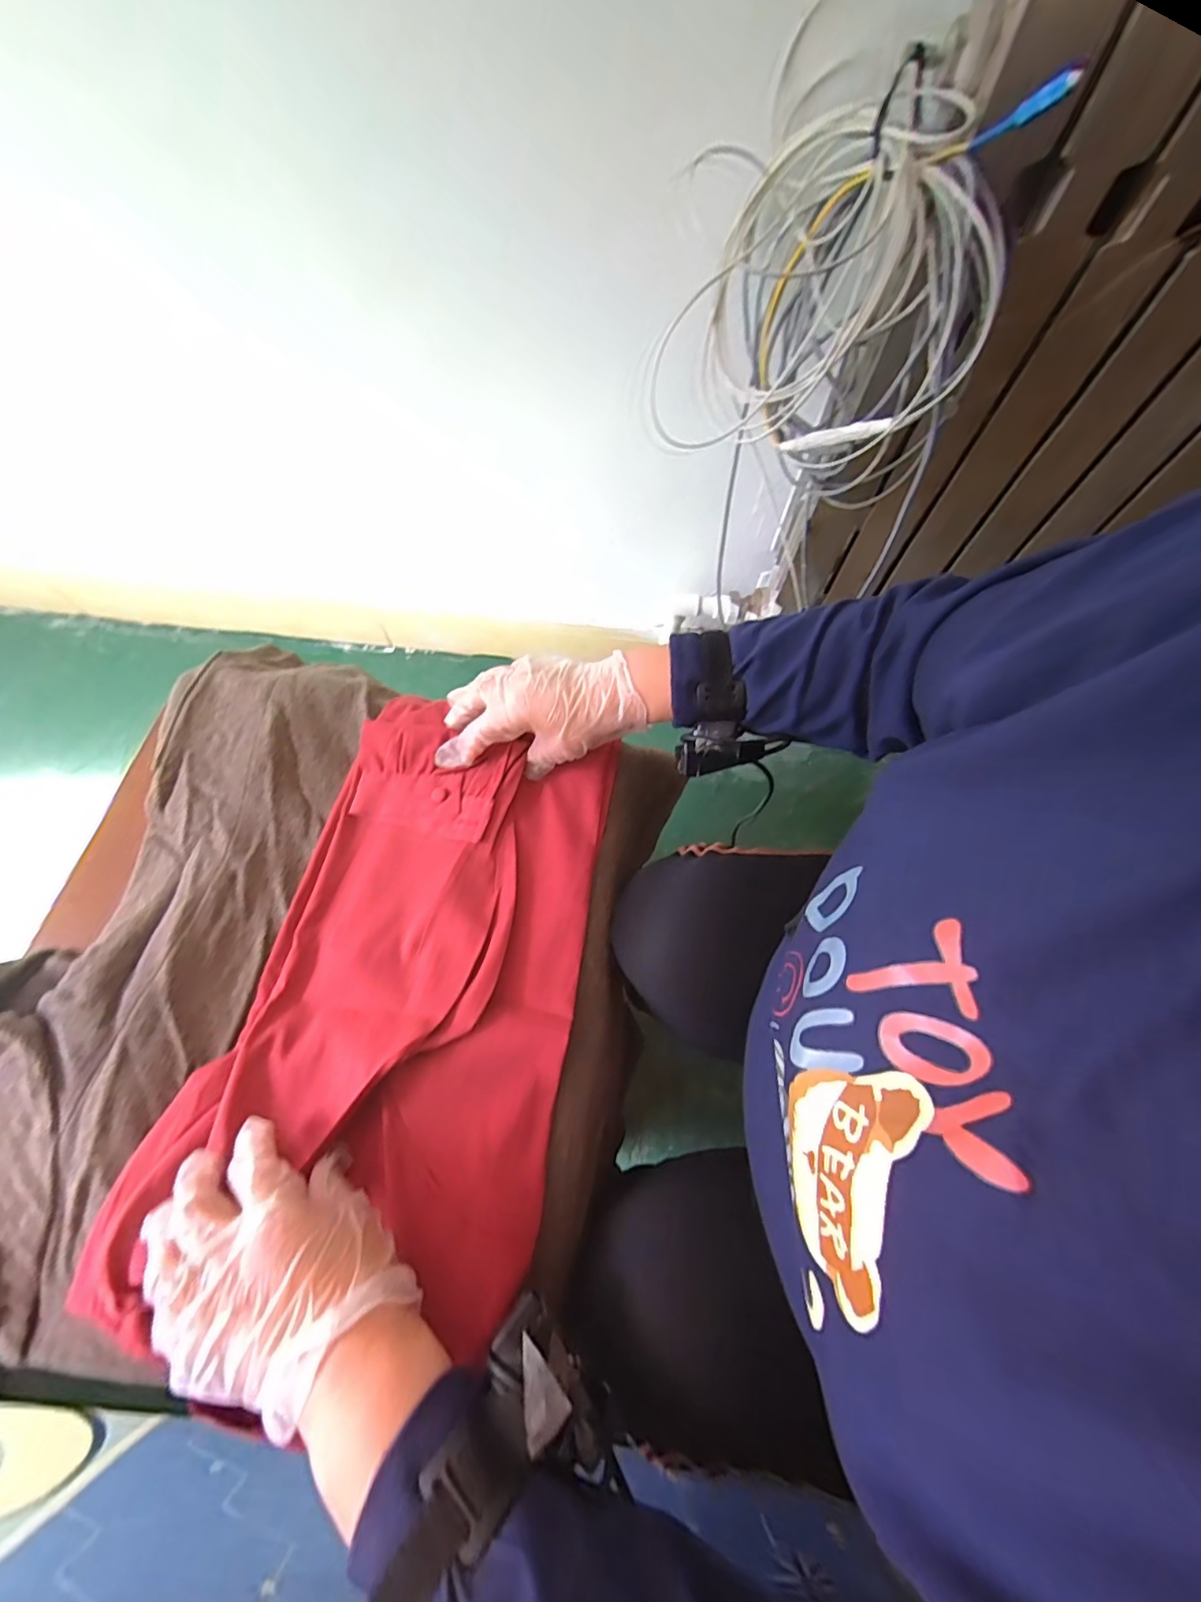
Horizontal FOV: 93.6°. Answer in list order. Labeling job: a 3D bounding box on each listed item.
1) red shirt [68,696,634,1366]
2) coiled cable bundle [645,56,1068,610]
[{"bbox_3d":[-0.143,0.120,0.438,0.252,0.028,0.429,10,60,2],"label":"red shirt"},{"bbox_3d":[0.196,-0.401,0.473,0.207,0.256,0.143,41,72,15],"label":"coiled cable bundle"}]

